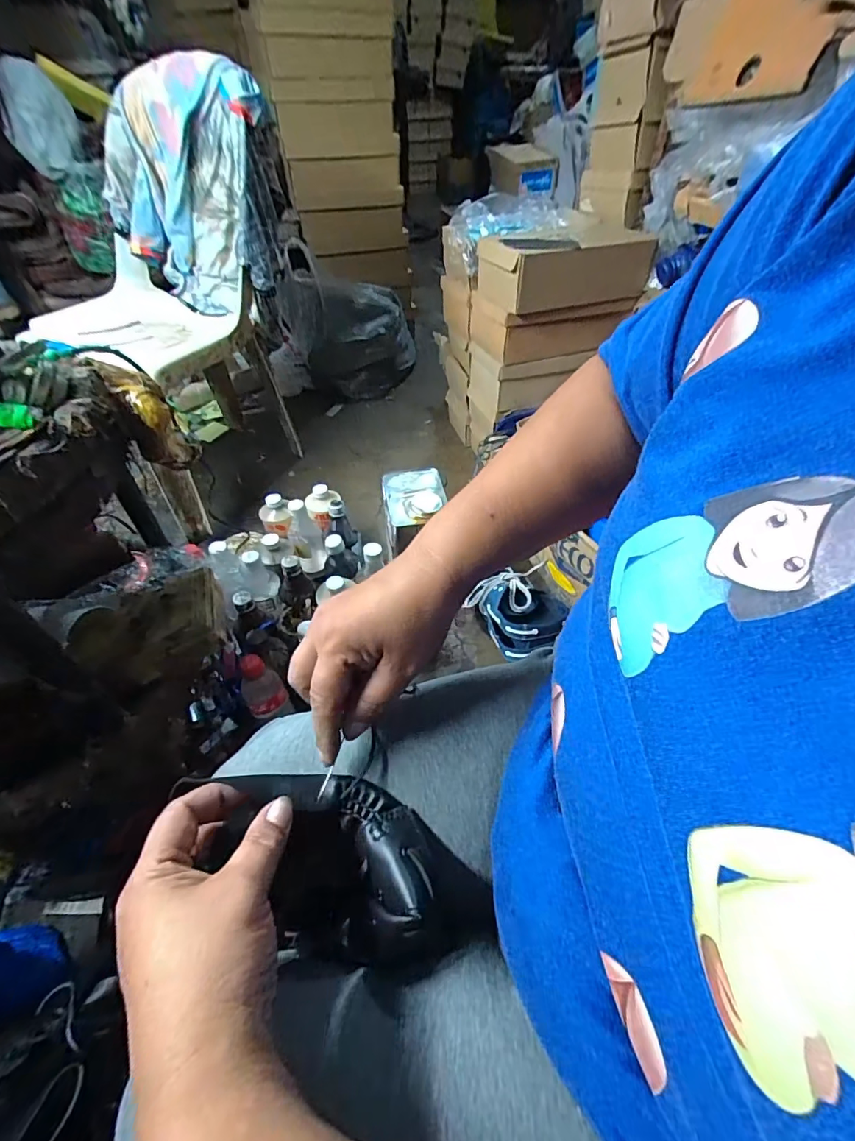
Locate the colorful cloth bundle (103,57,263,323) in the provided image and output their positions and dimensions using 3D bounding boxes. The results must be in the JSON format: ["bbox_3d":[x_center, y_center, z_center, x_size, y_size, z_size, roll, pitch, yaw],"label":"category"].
[{"bbox_3d":[-0.476,-0.759,0.960,0.432,0.405,0.120,28,29,20],"label":"colorful cloth bundle"}]

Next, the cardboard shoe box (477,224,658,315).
[{"bbox_3d":[0.280,-0.631,0.983,0.357,0.099,0.172,-18,50,-16],"label":"cardboard shoe box"}]

